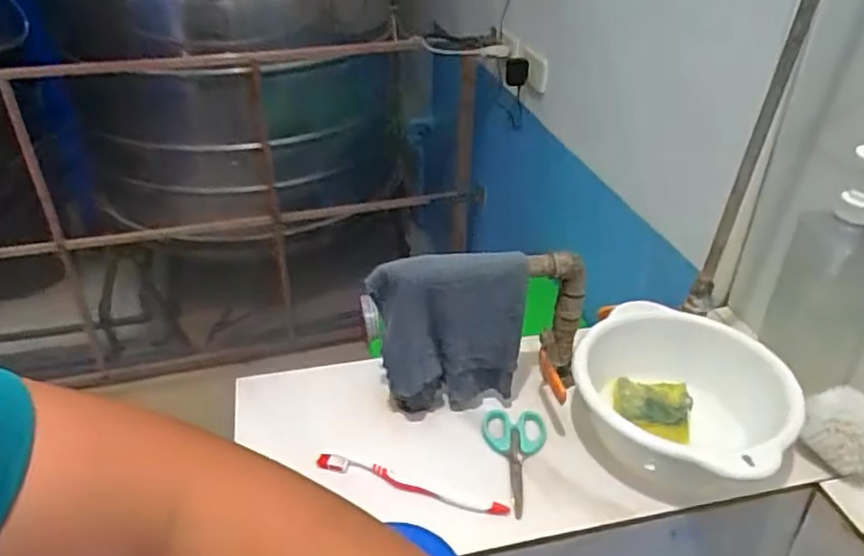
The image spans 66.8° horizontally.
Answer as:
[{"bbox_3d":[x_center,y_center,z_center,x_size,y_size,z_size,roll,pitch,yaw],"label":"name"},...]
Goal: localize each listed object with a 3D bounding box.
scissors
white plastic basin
[{"bbox_3d":[0.081,0.178,0.641,0.064,0.012,0.125,3,33,3],"label":"scissors"},{"bbox_3d":[0.239,0.129,0.649,0.201,0.097,0.185,1,33,-1],"label":"white plastic basin"}]

